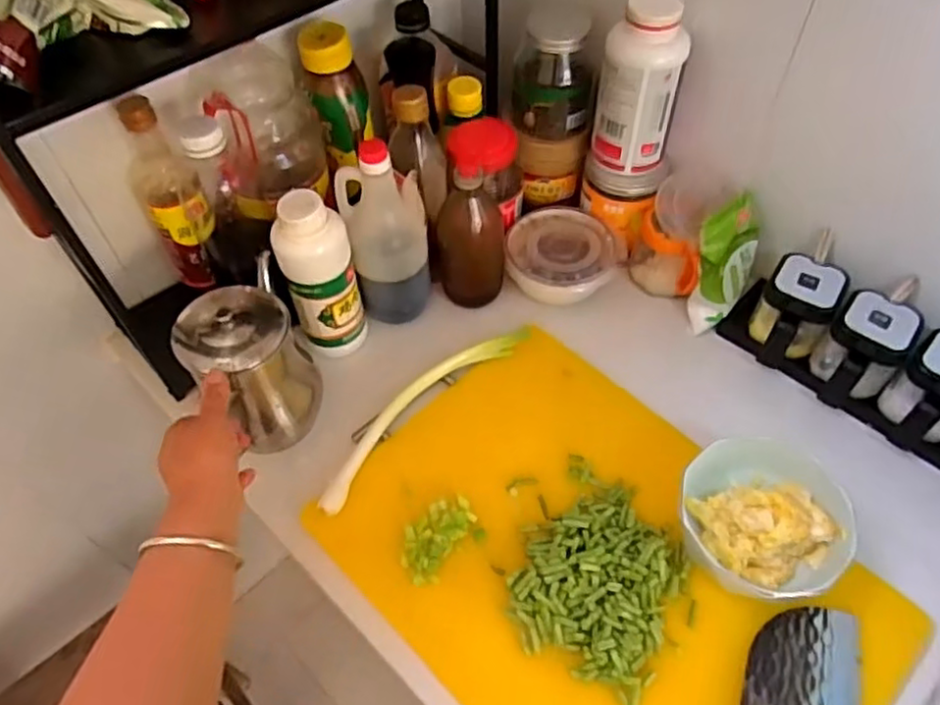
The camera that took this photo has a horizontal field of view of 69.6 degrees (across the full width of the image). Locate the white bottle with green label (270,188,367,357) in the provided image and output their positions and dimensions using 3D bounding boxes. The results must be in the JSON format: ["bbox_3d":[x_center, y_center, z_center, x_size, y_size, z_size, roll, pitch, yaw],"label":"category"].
[{"bbox_3d":[-0.155,-0.075,0.709,0.074,0.194,0.061,-14,55,-9],"label":"white bottle with green label"}]

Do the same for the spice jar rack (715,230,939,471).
[{"bbox_3d":[0.431,0.015,0.691,0.119,0.090,0.330,-39,62,-23],"label":"spice jar rack"}]

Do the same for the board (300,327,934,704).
[{"bbox_3d":[0.110,0.189,0.609,0.463,0.019,0.331,38,63,25],"label":"board"}]

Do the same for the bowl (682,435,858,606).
[{"bbox_3d":[0.260,0.146,0.608,0.137,0.072,0.139,-1,54,1],"label":"bowl"}]

